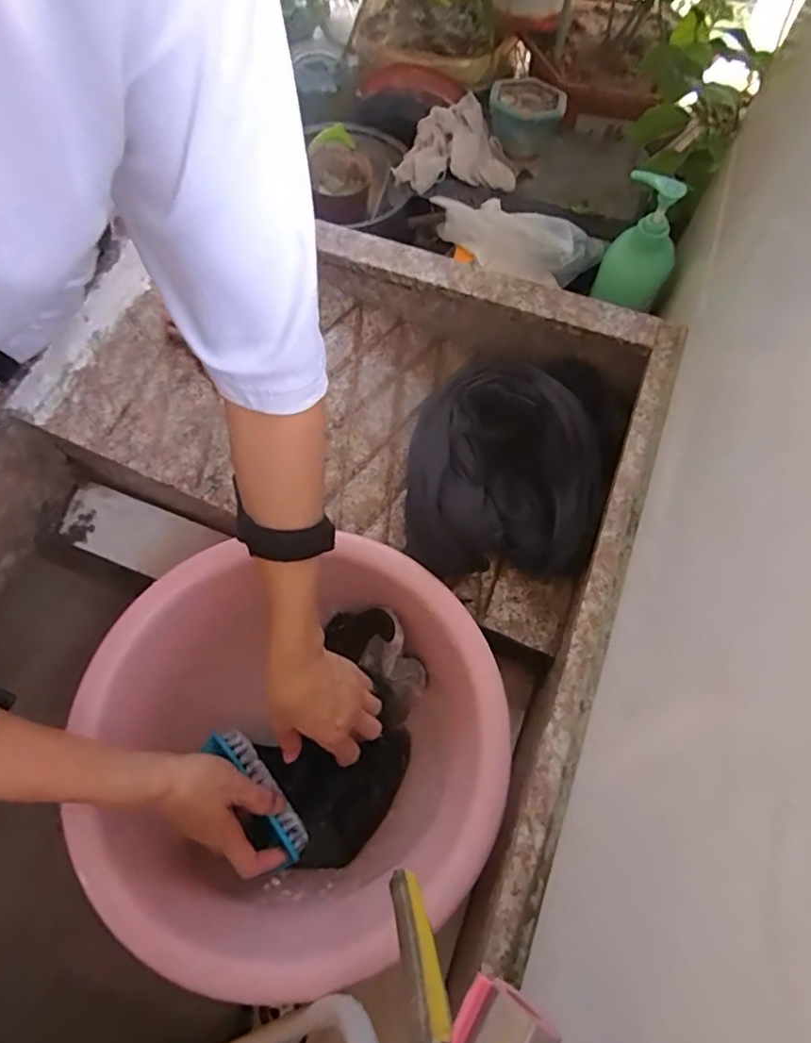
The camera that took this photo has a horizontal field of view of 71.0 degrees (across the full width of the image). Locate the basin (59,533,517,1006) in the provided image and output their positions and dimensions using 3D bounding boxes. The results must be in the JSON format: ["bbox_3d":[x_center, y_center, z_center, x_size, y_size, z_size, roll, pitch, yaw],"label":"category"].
[{"bbox_3d":[-0.085,0.190,0.516,0.337,0.107,0.324,0,66,0],"label":"basin"}]

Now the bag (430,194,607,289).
[{"bbox_3d":[0.131,-0.350,0.698,0.217,0.047,0.102,22,68,9],"label":"bag"}]

